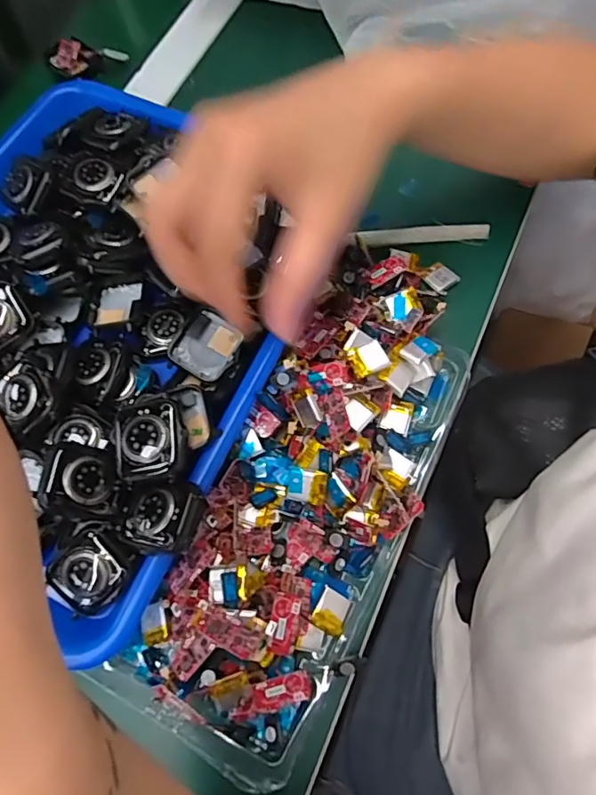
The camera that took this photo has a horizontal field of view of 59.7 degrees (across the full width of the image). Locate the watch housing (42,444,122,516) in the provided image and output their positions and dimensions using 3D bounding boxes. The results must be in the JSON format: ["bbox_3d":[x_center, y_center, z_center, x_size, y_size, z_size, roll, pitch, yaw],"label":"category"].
[{"bbox_3d":[-0.110,0.041,0.267,0.036,0.012,0.034,20,67,-29],"label":"watch housing"}]

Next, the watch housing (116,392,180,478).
[{"bbox_3d":[-0.077,0.020,0.270,0.034,0.011,0.042,-11,70,-2],"label":"watch housing"}]

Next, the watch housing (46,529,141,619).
[{"bbox_3d":[-0.106,0.090,0.265,0.036,0.015,0.040,36,75,14],"label":"watch housing"}]

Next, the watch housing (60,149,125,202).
[{"bbox_3d":[-0.132,-0.140,0.334,0.041,0.010,0.031,28,73,11],"label":"watch housing"}]

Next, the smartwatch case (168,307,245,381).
[{"bbox_3d":[-0.054,-0.030,0.308,0.033,0.010,0.039,23,72,10],"label":"smartwatch case"}]

